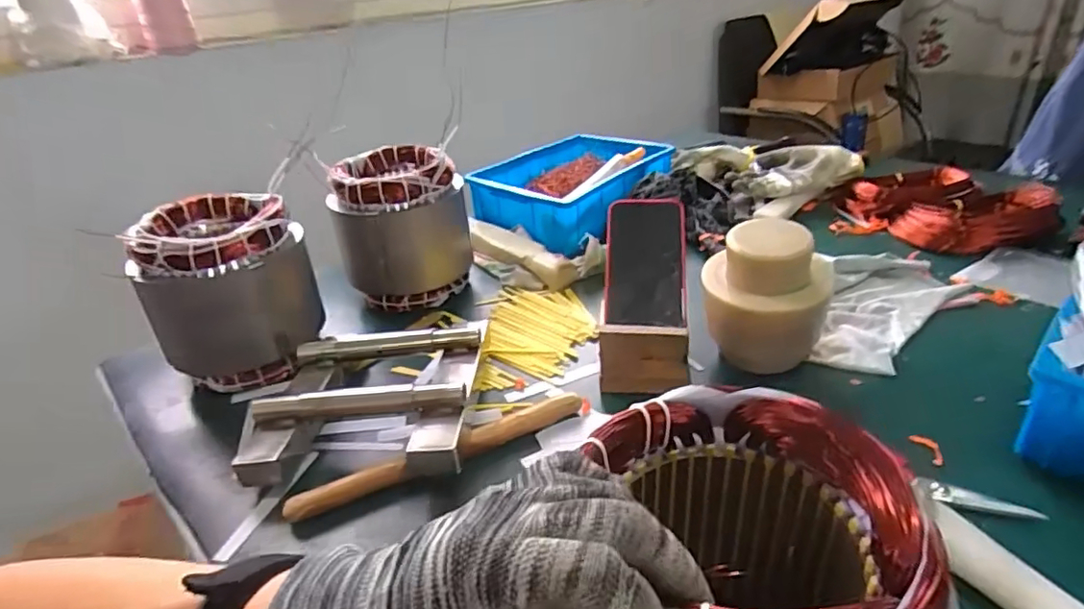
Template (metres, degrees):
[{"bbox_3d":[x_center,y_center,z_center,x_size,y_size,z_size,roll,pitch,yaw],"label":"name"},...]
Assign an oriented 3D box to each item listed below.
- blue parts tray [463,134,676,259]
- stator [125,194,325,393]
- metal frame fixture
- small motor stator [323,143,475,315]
[{"bbox_3d":[0.047,-0.186,0.920,0.299,0.075,0.214,-29,37,-35],"label":"blue parts tray"},{"bbox_3d":[-0.307,-0.017,0.608,0.137,0.157,0.133,-15,31,-16],"label":"stator"},{"bbox_3d":[-0.151,0.084,0.530,0.185,0.054,0.170,-3,30,4],"label":"metal frame fixture"},{"bbox_3d":[-0.168,-0.094,0.730,0.153,0.160,0.136,-10,30,-8],"label":"small motor stator"}]

